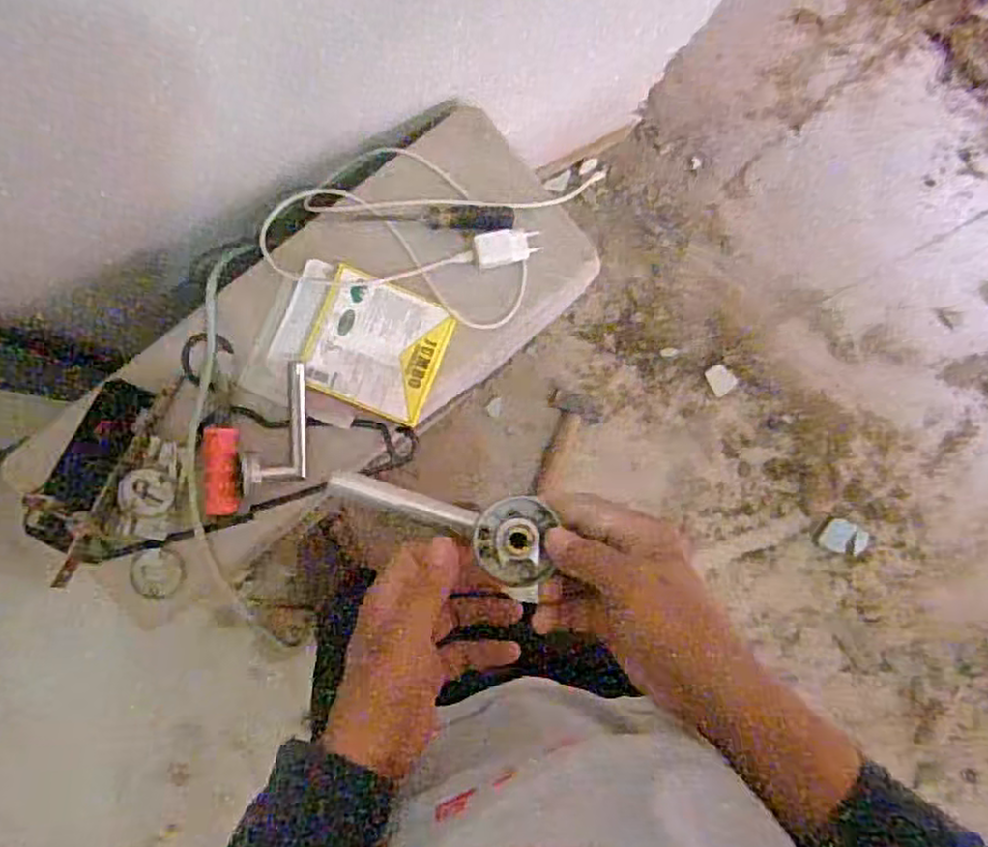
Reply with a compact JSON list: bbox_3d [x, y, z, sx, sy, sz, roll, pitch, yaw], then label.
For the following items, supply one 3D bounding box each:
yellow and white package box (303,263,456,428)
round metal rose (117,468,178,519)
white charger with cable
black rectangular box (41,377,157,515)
[{"bbox_3d":[-0.124,-0.082,0.769,0.136,0.014,0.134,22,86,-5],"label":"yellow and white package box"},{"bbox_3d":[-0.352,0.071,0.728,0.049,0.014,0.047,5,87,-7],"label":"round metal rose"},{"bbox_3d":[-0.084,-0.212,0.800,0.338,0.047,0.195,7,86,-6],"label":"white charger with cable"},{"bbox_3d":[-0.391,0.020,0.711,0.048,0.012,0.132,22,72,-5],"label":"black rectangular box"}]

